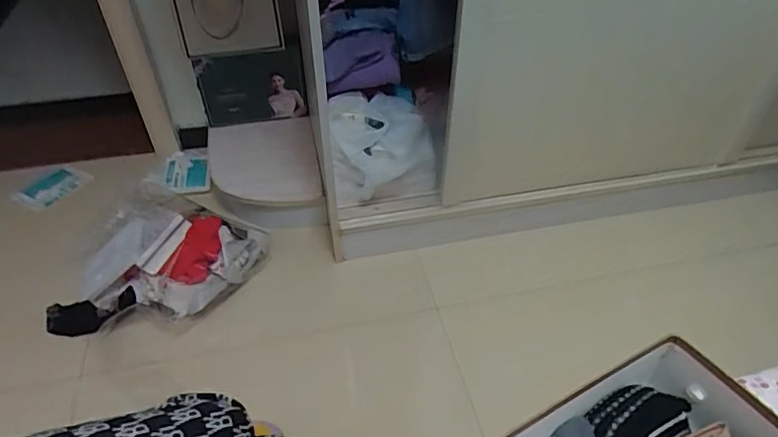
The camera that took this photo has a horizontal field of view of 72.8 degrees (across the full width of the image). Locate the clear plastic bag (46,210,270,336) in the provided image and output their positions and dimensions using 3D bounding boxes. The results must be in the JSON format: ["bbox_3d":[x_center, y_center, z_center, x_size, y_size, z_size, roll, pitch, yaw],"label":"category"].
[{"bbox_3d":[-0.545,0.107,1.266,0.464,0.143,0.306,-1,44,0],"label":"clear plastic bag"}]

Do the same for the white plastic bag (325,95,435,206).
[{"bbox_3d":[-0.020,-0.187,1.311,0.256,0.205,0.202,-9,45,-8],"label":"white plastic bag"}]

